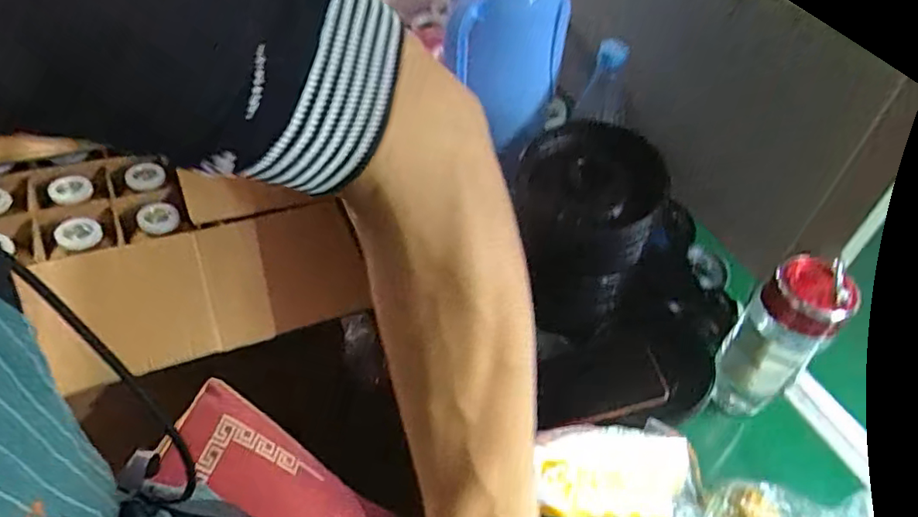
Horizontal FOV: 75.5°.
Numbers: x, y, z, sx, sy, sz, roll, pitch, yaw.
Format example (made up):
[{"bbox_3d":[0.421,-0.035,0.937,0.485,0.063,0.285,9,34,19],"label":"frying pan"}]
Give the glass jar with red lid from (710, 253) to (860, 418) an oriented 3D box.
[{"bbox_3d":[0.299,0.081,0.569,0.067,0.191,0.073,4,45,-4],"label":"glass jar with red lid"}]

